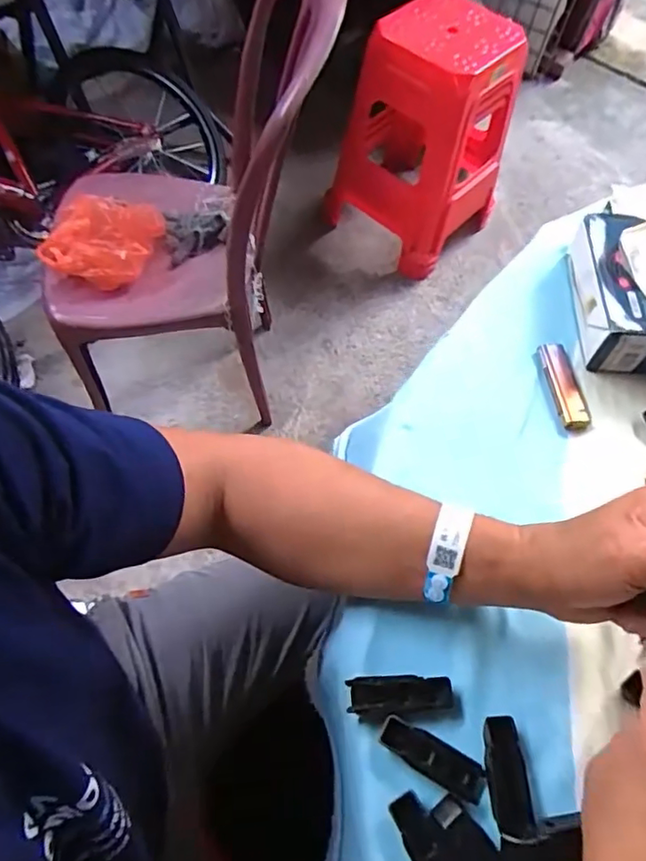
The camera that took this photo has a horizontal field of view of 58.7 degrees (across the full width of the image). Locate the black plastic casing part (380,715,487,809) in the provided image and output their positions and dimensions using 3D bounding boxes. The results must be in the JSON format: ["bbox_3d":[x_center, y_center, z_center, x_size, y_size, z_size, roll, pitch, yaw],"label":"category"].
[{"bbox_3d":[0.068,0.202,0.354,0.068,0.008,0.021,29,65,11],"label":"black plastic casing part"}]

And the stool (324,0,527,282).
[{"bbox_3d":[0.261,-0.763,1.524,0.382,0.531,0.369,41,68,17],"label":"stool"}]

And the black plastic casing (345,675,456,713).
[{"bbox_3d":[0.050,0.170,0.371,0.066,0.007,0.021,-1,63,-3],"label":"black plastic casing"}]

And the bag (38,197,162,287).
[{"bbox_3d":[-0.390,-0.337,1.016,0.165,0.052,0.161,13,63,4],"label":"bag"}]

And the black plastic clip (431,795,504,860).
[{"bbox_3d":[0.091,0.249,0.329,0.023,0.010,0.071,-32,69,-18],"label":"black plastic clip"}]

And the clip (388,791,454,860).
[{"bbox_3d":[0.064,0.249,0.335,0.022,0.008,0.068,-25,67,-15],"label":"clip"}]

